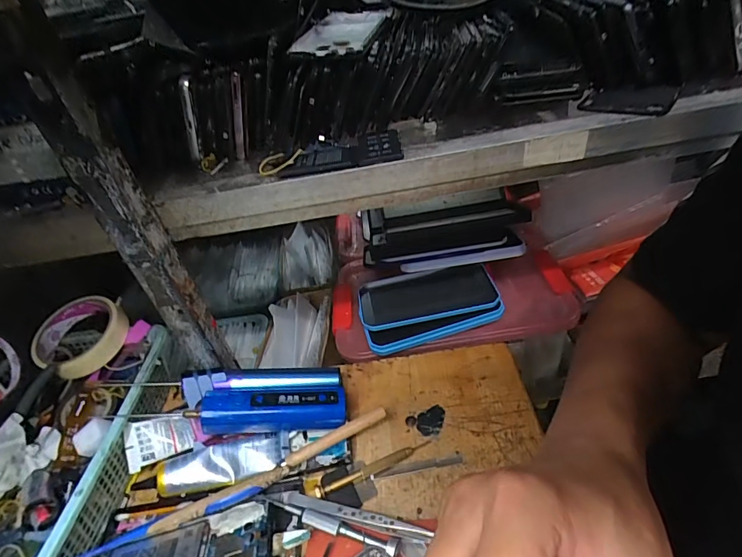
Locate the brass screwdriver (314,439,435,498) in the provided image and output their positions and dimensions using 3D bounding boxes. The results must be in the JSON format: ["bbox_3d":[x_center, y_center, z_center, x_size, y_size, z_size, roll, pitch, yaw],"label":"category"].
[{"bbox_3d":[0.003,0.172,0.384,0.113,0.009,0.015,-22,39,-14],"label":"brass screwdriver"}]

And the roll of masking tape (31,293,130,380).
[{"bbox_3d":[-0.323,0.063,0.474,0.092,0.028,0.092,-2,58,4],"label":"roll of masking tape"}]

